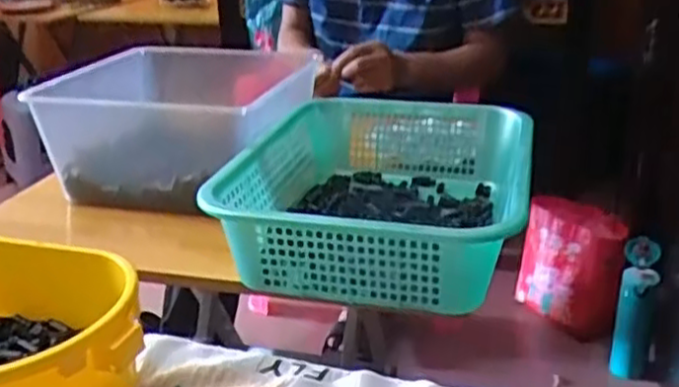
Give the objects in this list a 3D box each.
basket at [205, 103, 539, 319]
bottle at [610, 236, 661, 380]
[{"bbox_3d":[0.051,-0.004,0.800,0.276,0.105,0.373,3,23,12],"label":"basket"},{"bbox_3d":[0.567,0.221,1.407,0.063,0.267,0.063,8,4,24],"label":"bottle"}]

